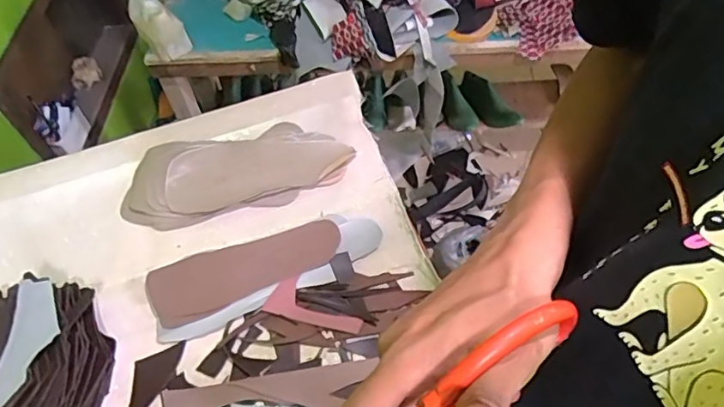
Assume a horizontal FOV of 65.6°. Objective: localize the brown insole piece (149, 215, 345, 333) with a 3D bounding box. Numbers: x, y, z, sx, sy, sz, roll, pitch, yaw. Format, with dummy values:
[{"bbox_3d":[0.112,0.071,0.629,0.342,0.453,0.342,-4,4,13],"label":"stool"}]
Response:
[{"bbox_3d":[-0.153,0.077,0.734,0.249,0.012,0.095,-24,58,-12],"label":"brown insole piece"}]

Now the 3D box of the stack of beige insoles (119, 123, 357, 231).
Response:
[{"bbox_3d":[-0.181,-0.050,0.806,0.327,0.035,0.134,-15,57,-6],"label":"stack of beige insoles"}]

